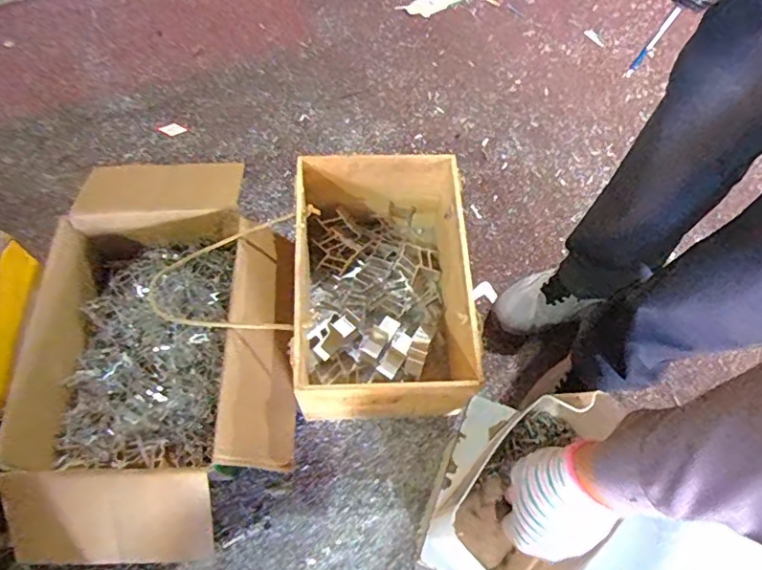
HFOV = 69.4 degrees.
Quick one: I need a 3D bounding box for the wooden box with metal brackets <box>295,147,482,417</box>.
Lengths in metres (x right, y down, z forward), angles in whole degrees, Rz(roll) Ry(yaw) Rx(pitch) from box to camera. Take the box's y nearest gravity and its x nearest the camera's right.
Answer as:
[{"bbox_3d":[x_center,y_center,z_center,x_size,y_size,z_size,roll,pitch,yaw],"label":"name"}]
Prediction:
[{"bbox_3d":[-0.001,0.007,0.871,0.244,0.203,0.366,-2,65,-3],"label":"wooden box with metal brackets"}]

